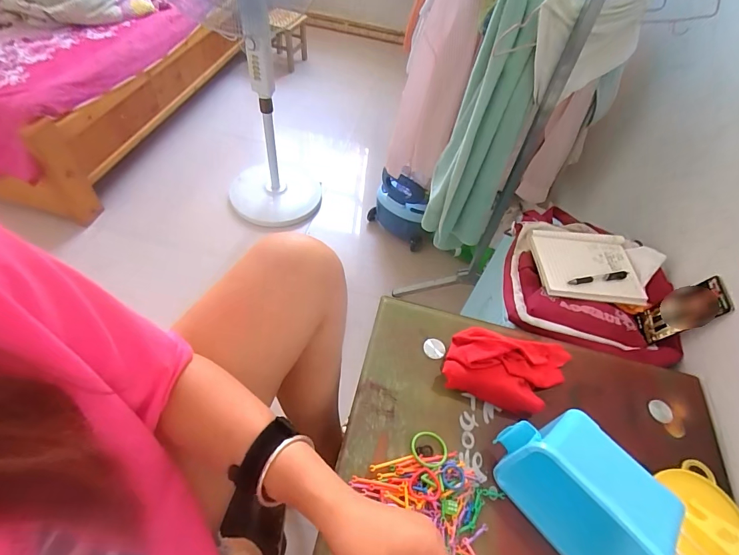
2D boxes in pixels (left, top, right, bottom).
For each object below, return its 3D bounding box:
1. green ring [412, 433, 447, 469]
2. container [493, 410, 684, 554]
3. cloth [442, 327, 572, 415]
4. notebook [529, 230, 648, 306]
[{"bbox_3d":[0.081,0.231,0.524,0.049,0.009,0.046,9,51,2],"label":"green ring"},{"bbox_3d":[0.252,0.249,0.464,0.106,0.114,0.194,-32,61,-27],"label":"container"},{"bbox_3d":[0.214,0.137,0.580,0.210,0.070,0.116,3,51,-3],"label":"cloth"},{"bbox_3d":[0.433,-0.028,0.781,0.199,0.023,0.170,4,51,-2],"label":"notebook"}]

